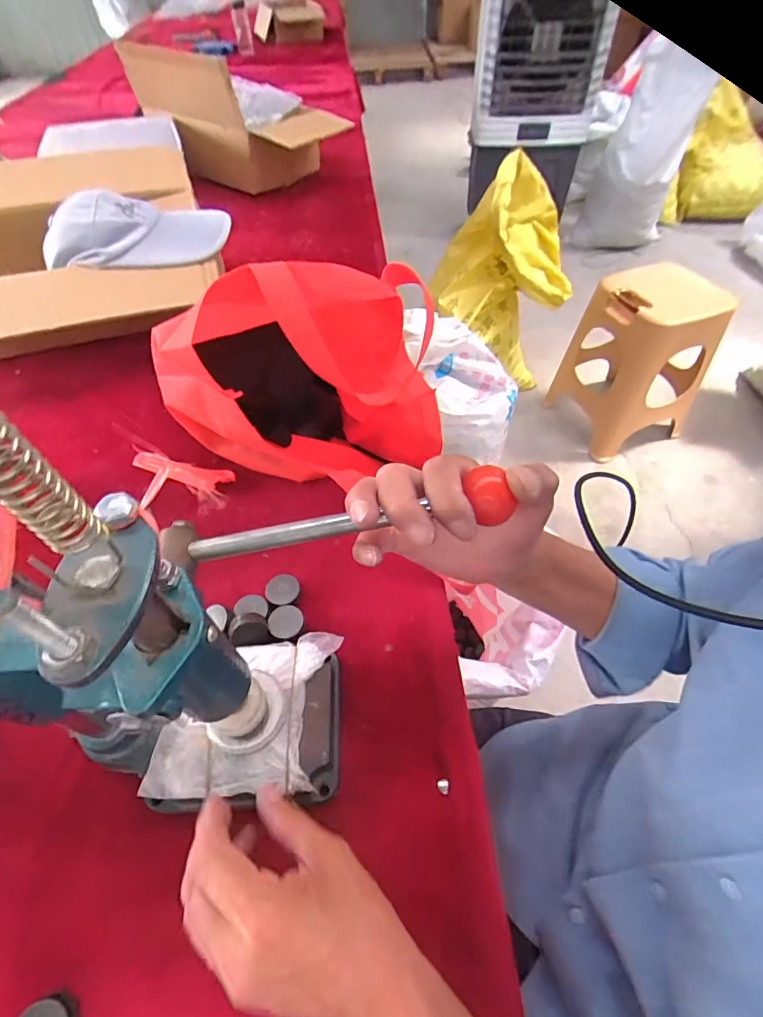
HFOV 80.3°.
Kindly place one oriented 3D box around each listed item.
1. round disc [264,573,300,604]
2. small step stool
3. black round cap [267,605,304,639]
[{"bbox_3d":[-0.096,0.079,0.440,0.031,0.004,0.030,12,67,-11],"label":"round disc"},{"bbox_3d":[0.768,-0.472,1.408,0.345,0.471,0.366,-16,55,-11],"label":"small step stool"},{"bbox_3d":[-0.090,0.106,0.425,0.031,0.009,0.032,0,54,1],"label":"black round cap"}]

